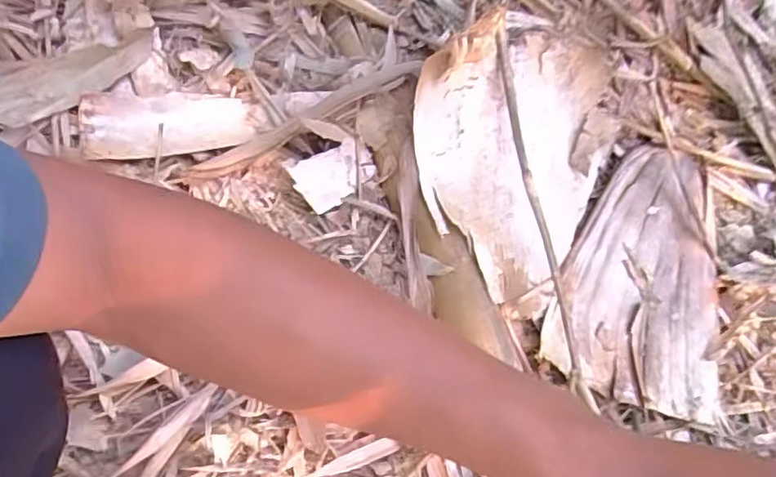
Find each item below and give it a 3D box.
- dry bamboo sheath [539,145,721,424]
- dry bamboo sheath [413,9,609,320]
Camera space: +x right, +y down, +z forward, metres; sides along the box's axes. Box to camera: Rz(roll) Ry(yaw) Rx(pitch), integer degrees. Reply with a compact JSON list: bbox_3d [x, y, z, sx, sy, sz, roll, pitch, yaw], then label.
[{"bbox_3d":[0.338,0.044,0.750,0.216,0.043,0.353,23,66,7],"label":"dry bamboo sheath"},{"bbox_3d":[0.139,-0.108,0.694,0.240,0.077,0.352,20,76,-23],"label":"dry bamboo sheath"}]

